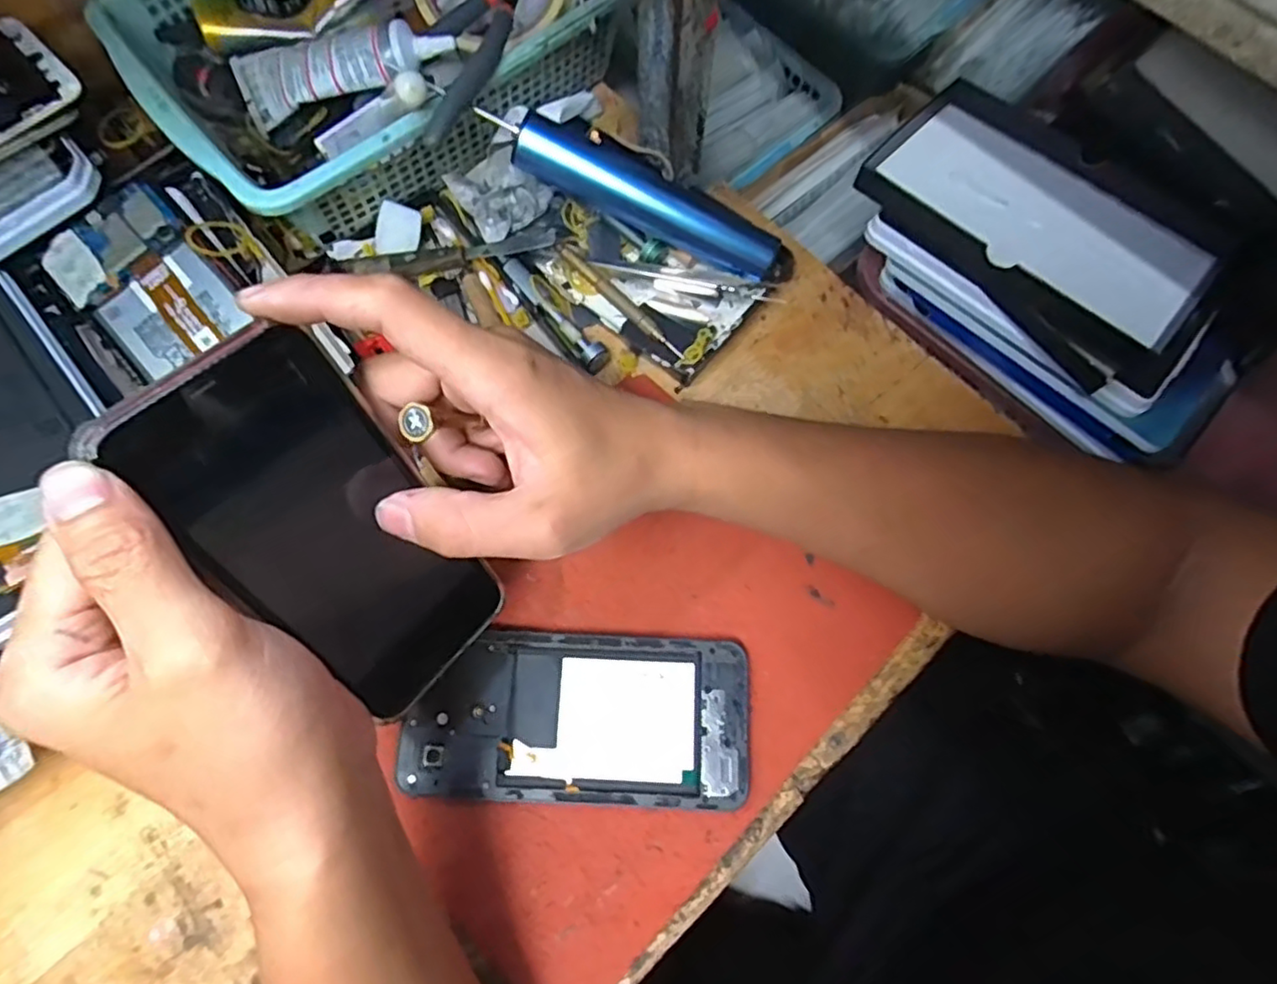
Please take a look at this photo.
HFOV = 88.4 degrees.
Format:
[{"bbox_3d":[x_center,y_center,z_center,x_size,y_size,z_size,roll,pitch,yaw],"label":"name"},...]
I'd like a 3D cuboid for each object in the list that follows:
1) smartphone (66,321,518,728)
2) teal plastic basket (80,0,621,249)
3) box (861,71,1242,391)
[{"bbox_3d":[-0.111,0.017,0.243,0.013,0.151,0.071,14,51,40],"label":"smartphone"},{"bbox_3d":[-0.149,-0.267,0.386,0.261,0.065,0.188,-38,77,-11],"label":"teal plastic basket"},{"bbox_3d":[0.224,-0.151,0.363,0.191,0.029,0.113,41,74,14],"label":"box"}]

